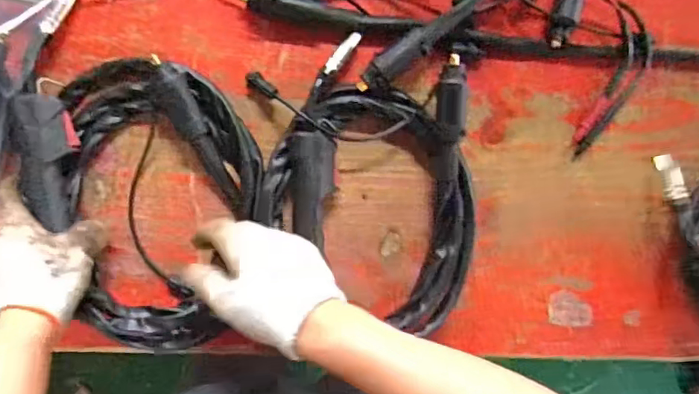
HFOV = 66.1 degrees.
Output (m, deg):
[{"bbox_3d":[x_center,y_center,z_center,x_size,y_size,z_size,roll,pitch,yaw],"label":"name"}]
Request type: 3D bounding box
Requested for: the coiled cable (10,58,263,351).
[{"bbox_3d":[-0.194,-0.004,0.545,0.209,0.071,0.311,-24,98,-5],"label":"coiled cable"}]

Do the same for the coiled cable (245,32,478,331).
[{"bbox_3d":[0.020,-0.007,0.588,0.233,0.050,0.320,-11,94,-6],"label":"coiled cable"}]

